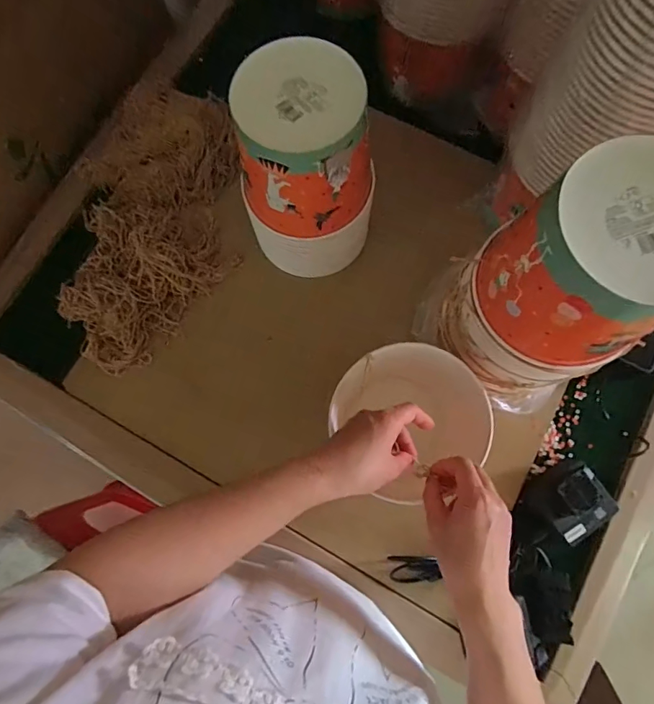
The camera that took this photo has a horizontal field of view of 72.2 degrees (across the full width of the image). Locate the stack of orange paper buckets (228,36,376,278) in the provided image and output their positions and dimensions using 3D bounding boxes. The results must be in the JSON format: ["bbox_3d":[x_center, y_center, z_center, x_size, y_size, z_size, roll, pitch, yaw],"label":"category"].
[{"bbox_3d":[-0.018,-0.200,0.533,0.149,0.248,0.131,2,77,1],"label":"stack of orange paper buckets"}]

